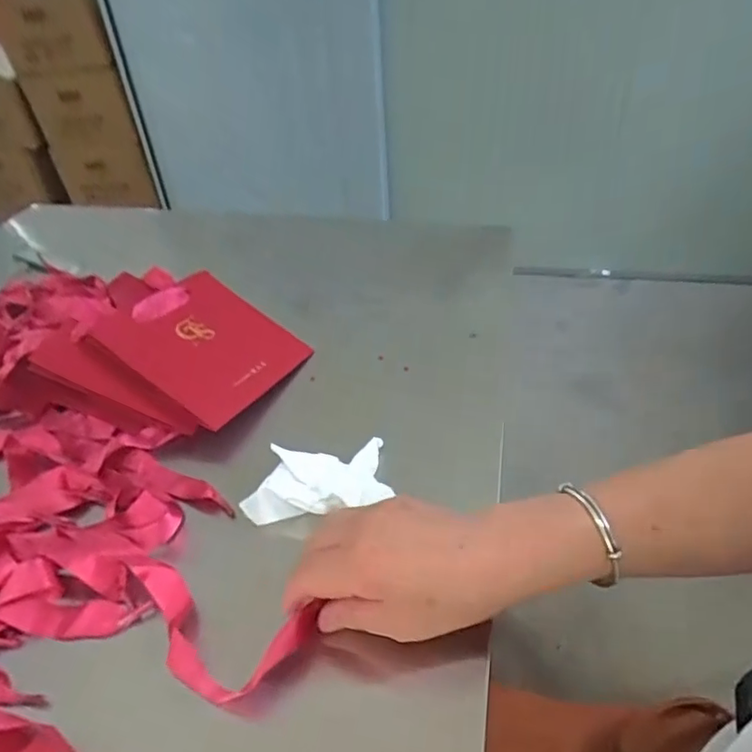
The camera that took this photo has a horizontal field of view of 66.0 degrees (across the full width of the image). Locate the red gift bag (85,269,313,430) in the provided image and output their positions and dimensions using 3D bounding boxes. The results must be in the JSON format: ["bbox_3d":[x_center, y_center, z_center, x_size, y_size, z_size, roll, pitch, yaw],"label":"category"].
[{"bbox_3d":[-0.154,-0.033,0.515,0.155,0.015,0.138,35,43,7],"label":"red gift bag"}]

